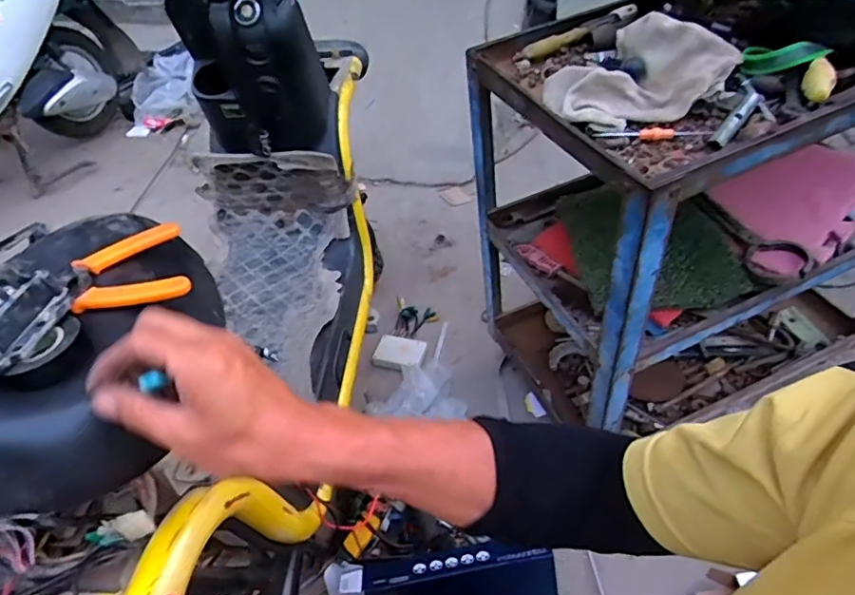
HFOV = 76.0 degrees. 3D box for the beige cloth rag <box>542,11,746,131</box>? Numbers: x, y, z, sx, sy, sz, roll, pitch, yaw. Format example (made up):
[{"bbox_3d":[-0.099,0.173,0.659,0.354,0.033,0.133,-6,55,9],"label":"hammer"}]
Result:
[{"bbox_3d":[0.268,-0.289,0.696,0.231,0.087,0.135,-8,43,-4],"label":"beige cloth rag"}]

